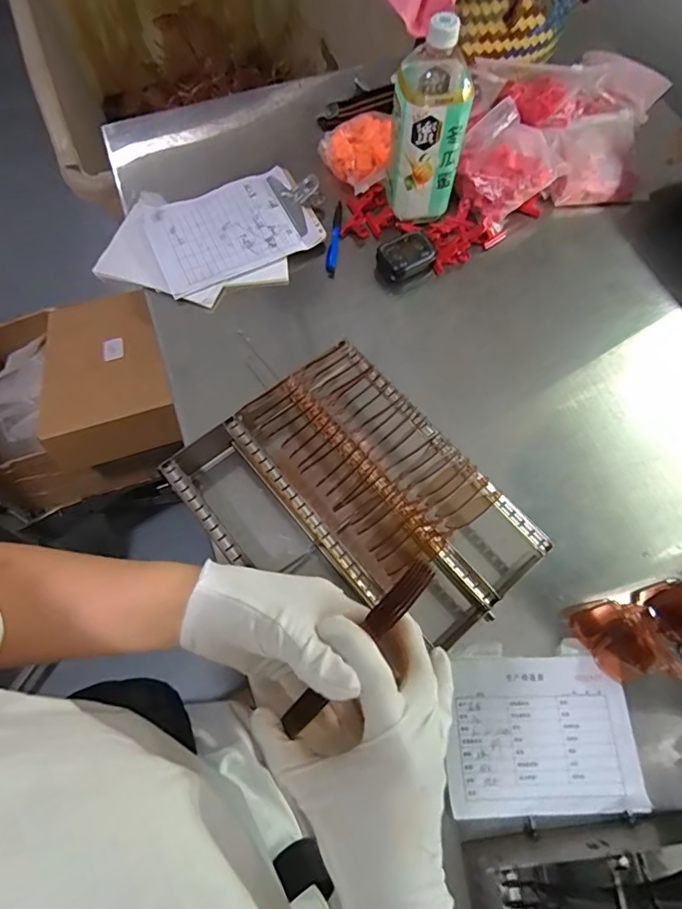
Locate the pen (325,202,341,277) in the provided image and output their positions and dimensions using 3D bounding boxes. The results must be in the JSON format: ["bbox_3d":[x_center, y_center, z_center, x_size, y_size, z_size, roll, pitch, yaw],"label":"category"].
[{"bbox_3d":[-0.009,-0.295,0.678,0.013,0.013,0.130,5,69,2],"label":"pen"}]

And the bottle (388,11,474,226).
[{"bbox_3d":[0.106,-0.396,0.602,0.086,0.208,0.097,9,69,3],"label":"bottle"}]

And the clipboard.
[{"bbox_3d":[-0.140,-0.308,0.663,0.223,0.018,0.147,-25,71,-10],"label":"clipboard"}]

